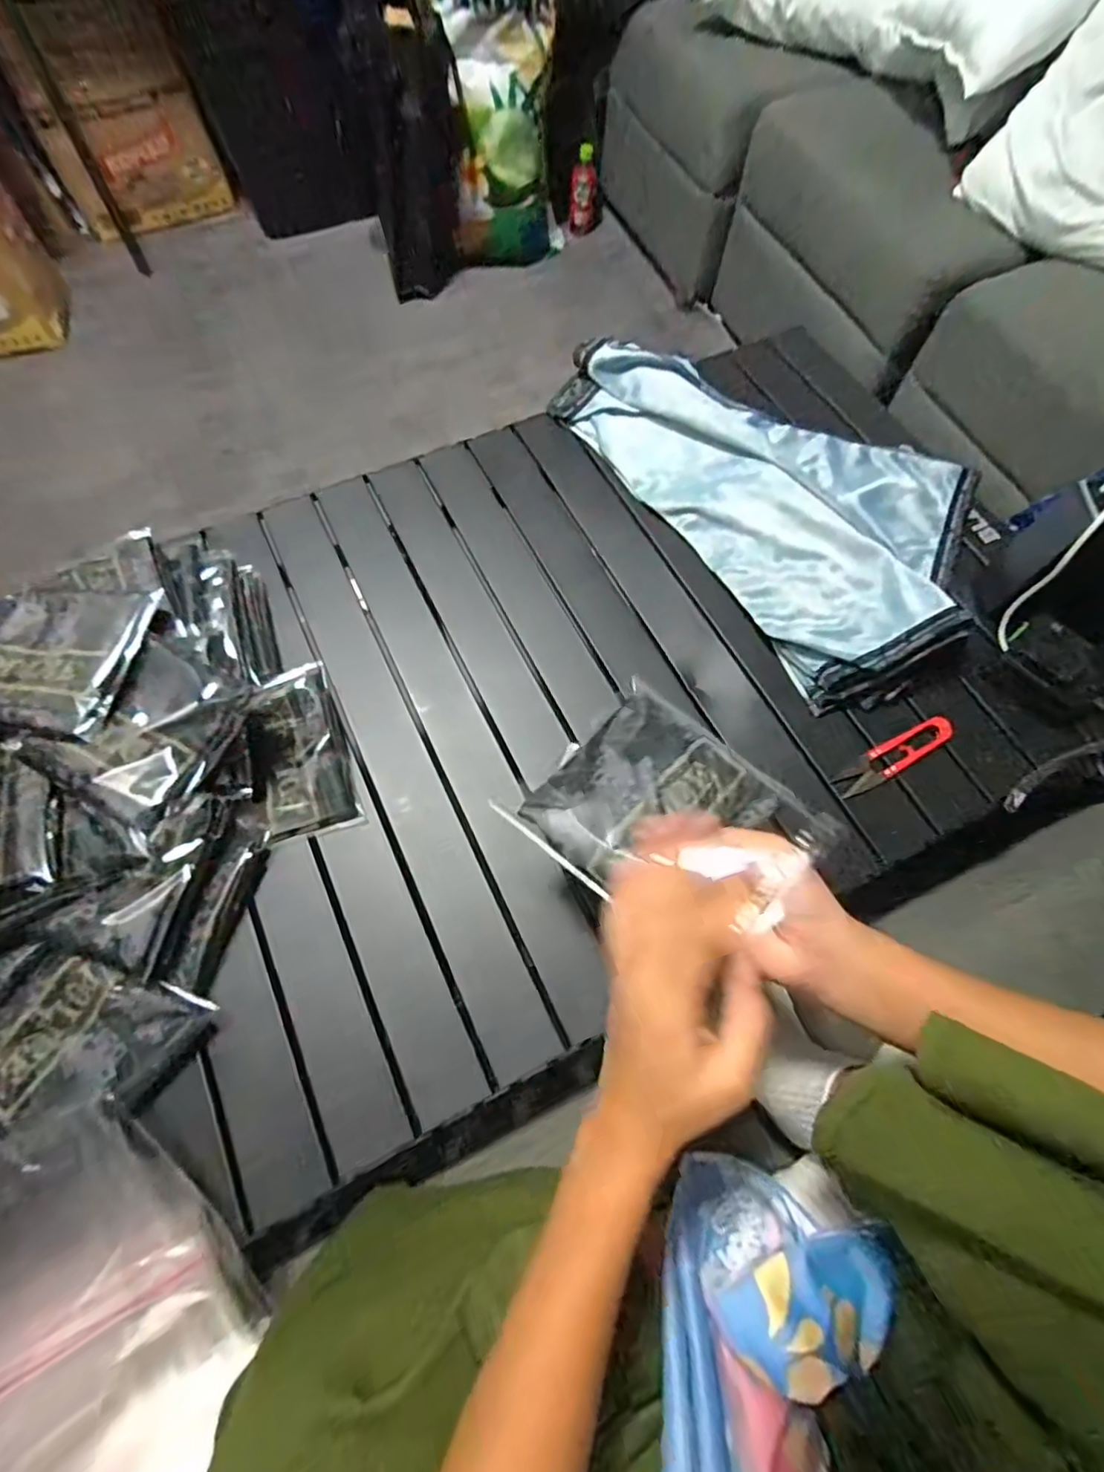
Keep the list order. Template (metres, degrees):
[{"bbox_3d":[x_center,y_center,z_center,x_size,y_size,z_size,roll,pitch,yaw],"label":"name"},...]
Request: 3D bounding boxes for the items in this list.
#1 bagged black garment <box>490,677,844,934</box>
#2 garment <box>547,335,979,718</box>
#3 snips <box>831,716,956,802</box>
[{"bbox_3d":[0.071,0.046,0.362,0.134,0.018,0.162,-41,54,-16],"label":"bagged black garment"},{"bbox_3d":[0.256,-0.277,0.619,0.308,0.056,0.479,-30,71,-12],"label":"garment"},{"bbox_3d":[0.301,0.016,0.514,0.114,0.012,0.027,-27,71,-11],"label":"snips"}]

